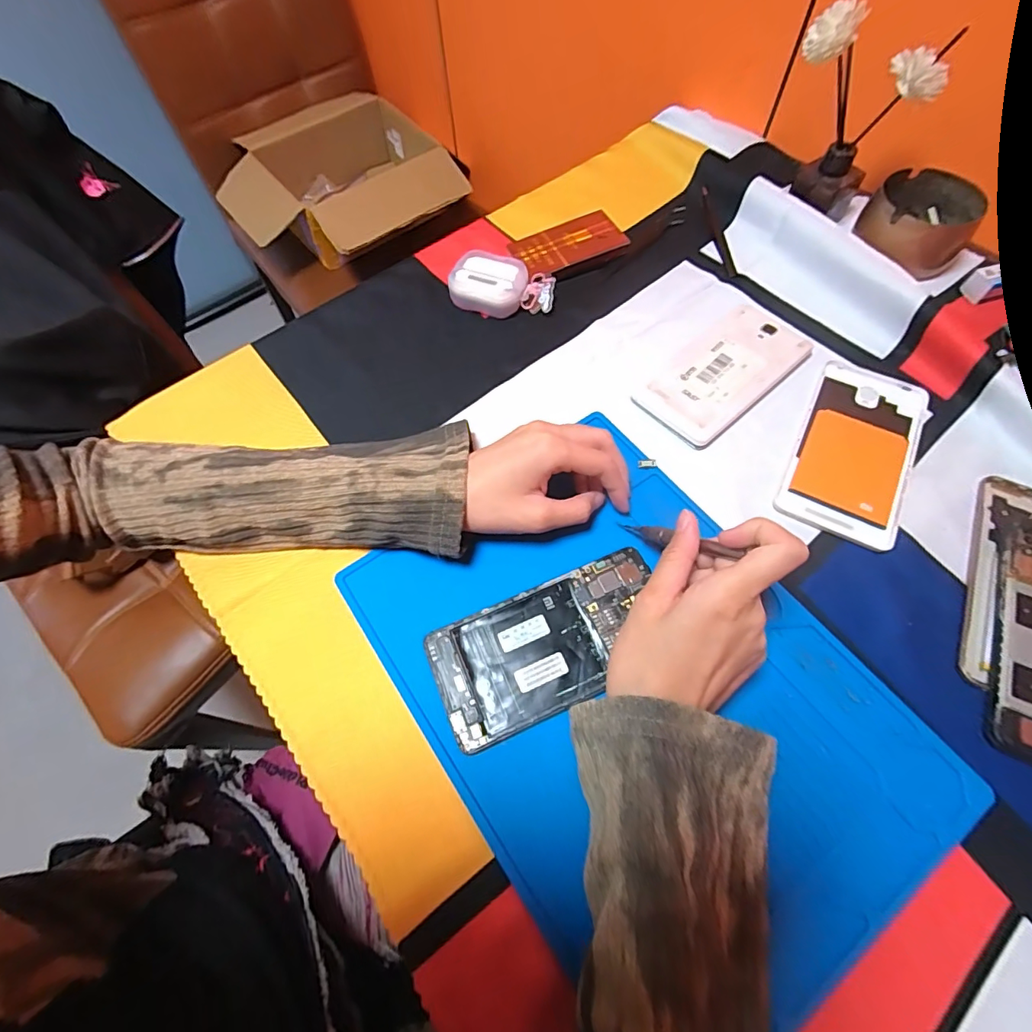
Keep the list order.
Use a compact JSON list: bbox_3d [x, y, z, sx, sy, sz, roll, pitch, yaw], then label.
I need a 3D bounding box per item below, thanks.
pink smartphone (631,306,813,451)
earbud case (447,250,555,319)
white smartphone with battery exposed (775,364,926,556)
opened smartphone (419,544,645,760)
[{"bbox_3d":[0.165,-0.113,0.392,0.141,0.011,0.073,-40,68,-16],"label":"pink smartphone"},{"bbox_3d":[-0.011,-0.201,0.436,0.086,0.027,0.050,21,66,13],"label":"earbud case"},{"bbox_3d":[0.248,-0.052,0.359,0.075,0.004,0.154,26,67,15],"label":"white smartphone with battery exposed"},{"bbox_3d":[0.022,0.078,0.299,0.143,0.008,0.072,-22,64,-8],"label":"opened smartphone"}]

